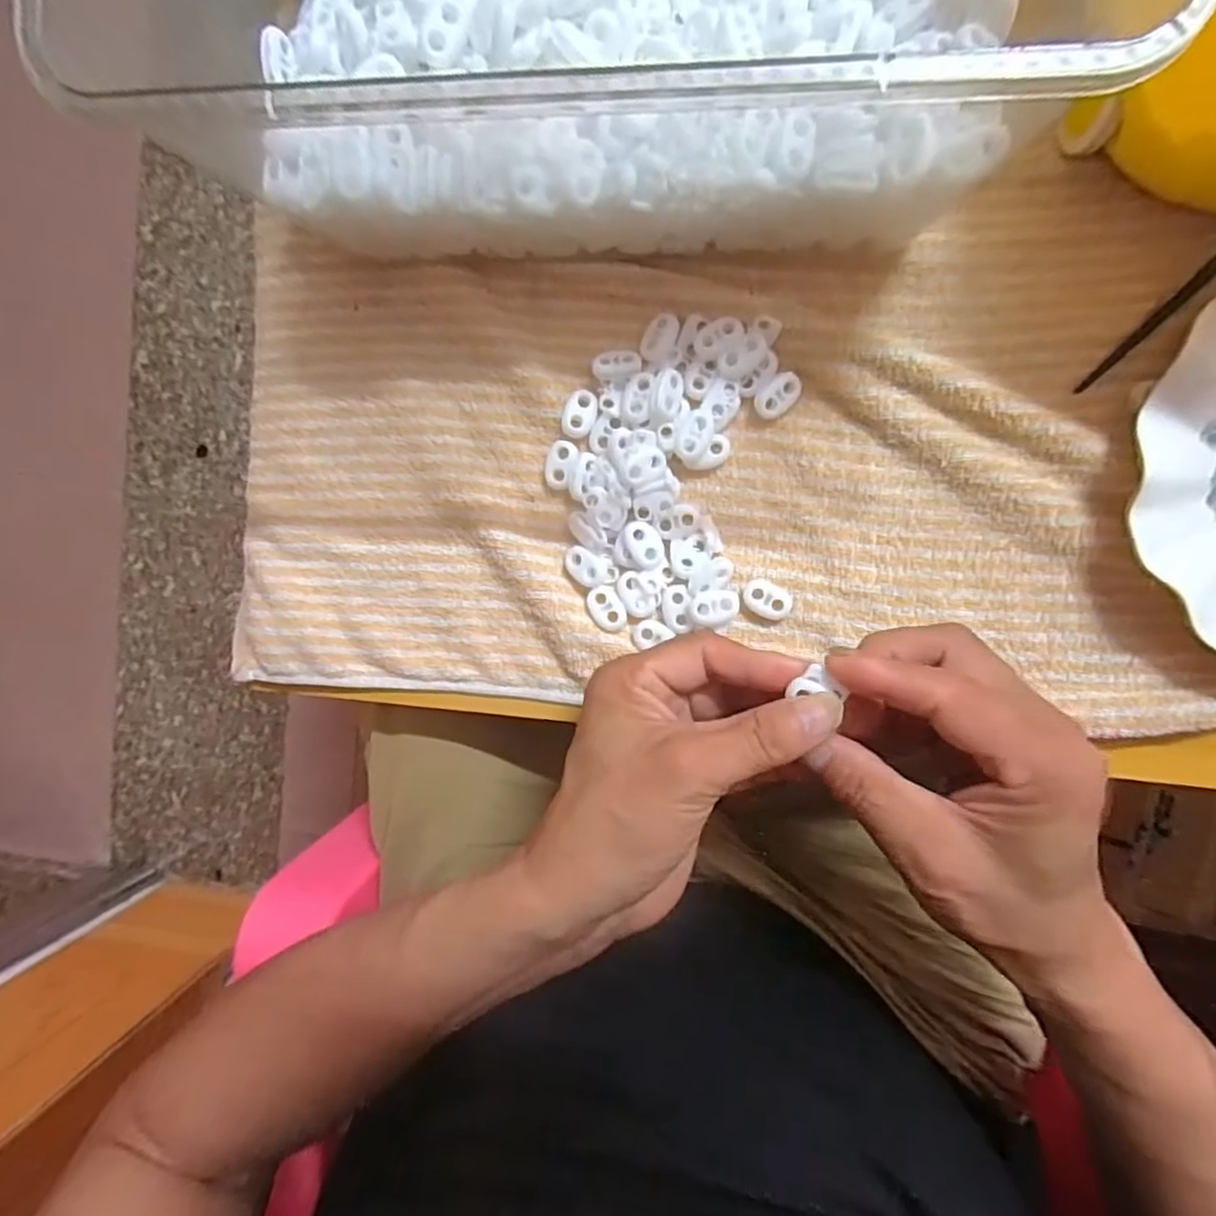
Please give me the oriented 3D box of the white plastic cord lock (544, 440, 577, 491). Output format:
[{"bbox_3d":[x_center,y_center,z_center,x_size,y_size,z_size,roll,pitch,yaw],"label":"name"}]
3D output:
[{"bbox_3d":[-0.022,-0.066,0.312,0.014,0.007,0.023,9,94,5],"label":"white plastic cord lock"}]

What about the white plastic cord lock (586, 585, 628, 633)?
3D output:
[{"bbox_3d":[-0.001,0.001,0.311,0.014,0.004,0.023,-29,90,7],"label":"white plastic cord lock"}]

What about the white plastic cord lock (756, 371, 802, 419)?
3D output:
[{"bbox_3d":[0.076,-0.095,0.297,0.023,0.004,0.014,-39,106,11],"label":"white plastic cord lock"}]

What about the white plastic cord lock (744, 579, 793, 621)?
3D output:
[{"bbox_3d":[0.074,-0.004,0.307,0.022,0.007,0.016,32,96,3],"label":"white plastic cord lock"}]

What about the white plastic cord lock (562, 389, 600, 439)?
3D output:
[{"bbox_3d":[-0.013,-0.089,0.307,0.014,0.005,0.022,21,95,4],"label":"white plastic cord lock"}]

